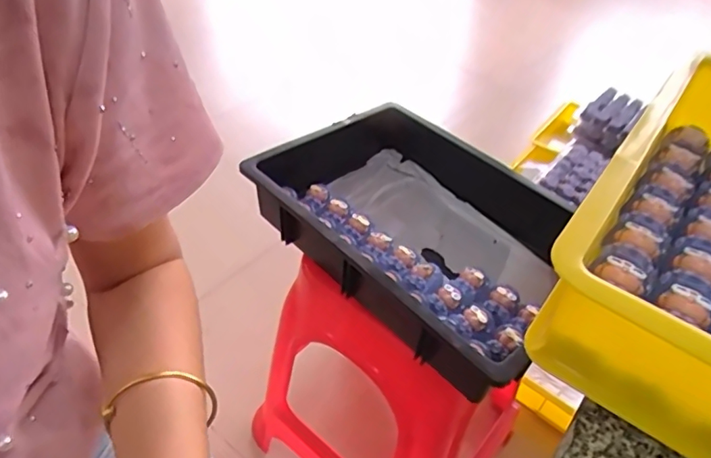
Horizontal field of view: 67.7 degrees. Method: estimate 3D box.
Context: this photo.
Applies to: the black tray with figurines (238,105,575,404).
[{"bbox_3d":[0.089,-0.004,0.743,0.298,0.101,0.466,-29,53,-33],"label":"black tray with figurines"}]

